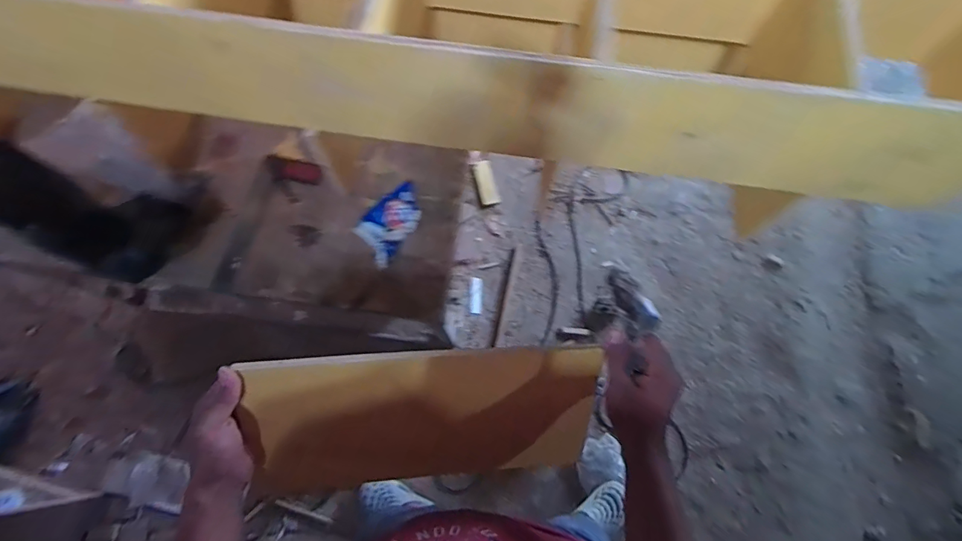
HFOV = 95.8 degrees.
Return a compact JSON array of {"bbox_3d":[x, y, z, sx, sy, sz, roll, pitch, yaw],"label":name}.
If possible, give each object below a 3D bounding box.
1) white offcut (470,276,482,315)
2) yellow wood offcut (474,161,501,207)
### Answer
[{"bbox_3d":[-0.018,0.099,1.668,0.043,0.020,0.145,3,70,-1],"label":"white offcut"},{"bbox_3d":[0.023,-0.364,1.819,0.081,0.015,0.184,-13,91,-6],"label":"yellow wood offcut"}]

